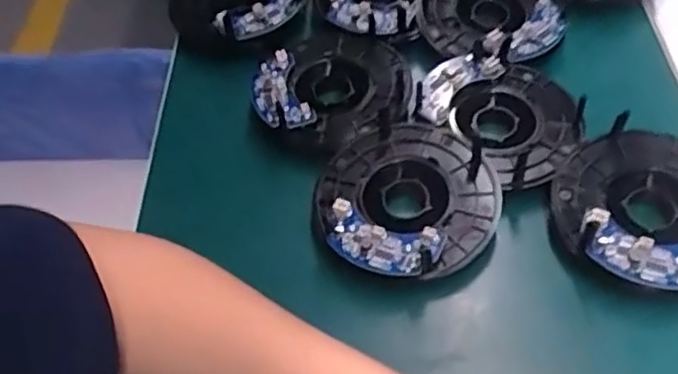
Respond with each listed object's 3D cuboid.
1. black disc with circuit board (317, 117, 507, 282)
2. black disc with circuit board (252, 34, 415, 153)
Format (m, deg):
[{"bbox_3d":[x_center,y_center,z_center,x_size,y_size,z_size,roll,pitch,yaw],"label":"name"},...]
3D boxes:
[{"bbox_3d":[0.039,0.006,0.385,0.098,0.020,0.099,-2,51,3],"label":"black disc with circuit board"},{"bbox_3d":[-0.002,-0.067,0.444,0.094,0.018,0.100,-2,51,3],"label":"black disc with circuit board"}]

